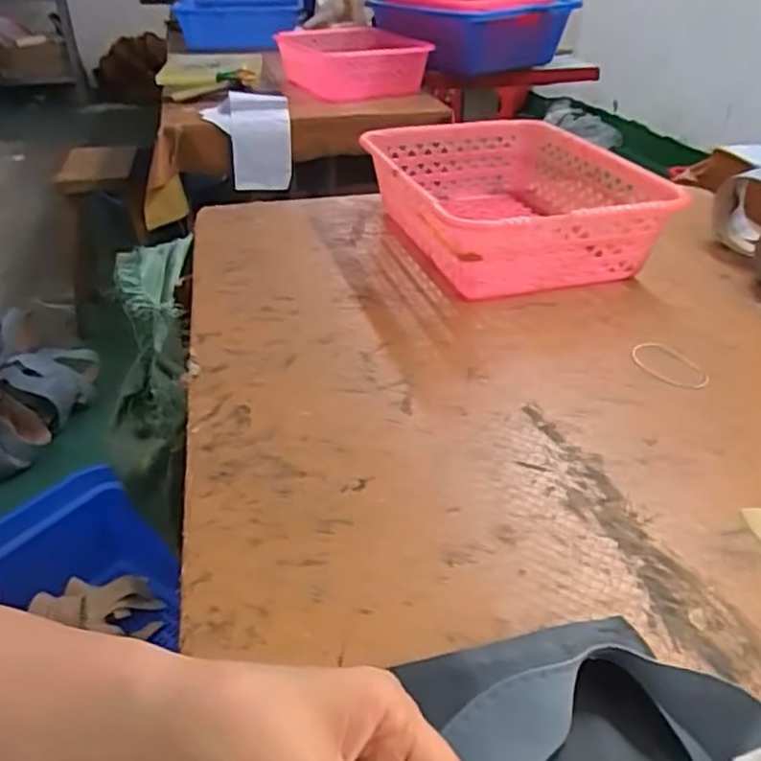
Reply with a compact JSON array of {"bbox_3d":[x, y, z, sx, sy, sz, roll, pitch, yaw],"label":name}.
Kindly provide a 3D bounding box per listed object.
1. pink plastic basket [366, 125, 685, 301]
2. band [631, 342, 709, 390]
[{"bbox_3d":[0.180,-0.252,0.965,0.321,0.127,0.408,-11,36,-15],"label":"pink plastic basket"},{"bbox_3d":[0.308,-0.016,0.725,0.057,0.006,0.091,-21,40,-27],"label":"band"}]

